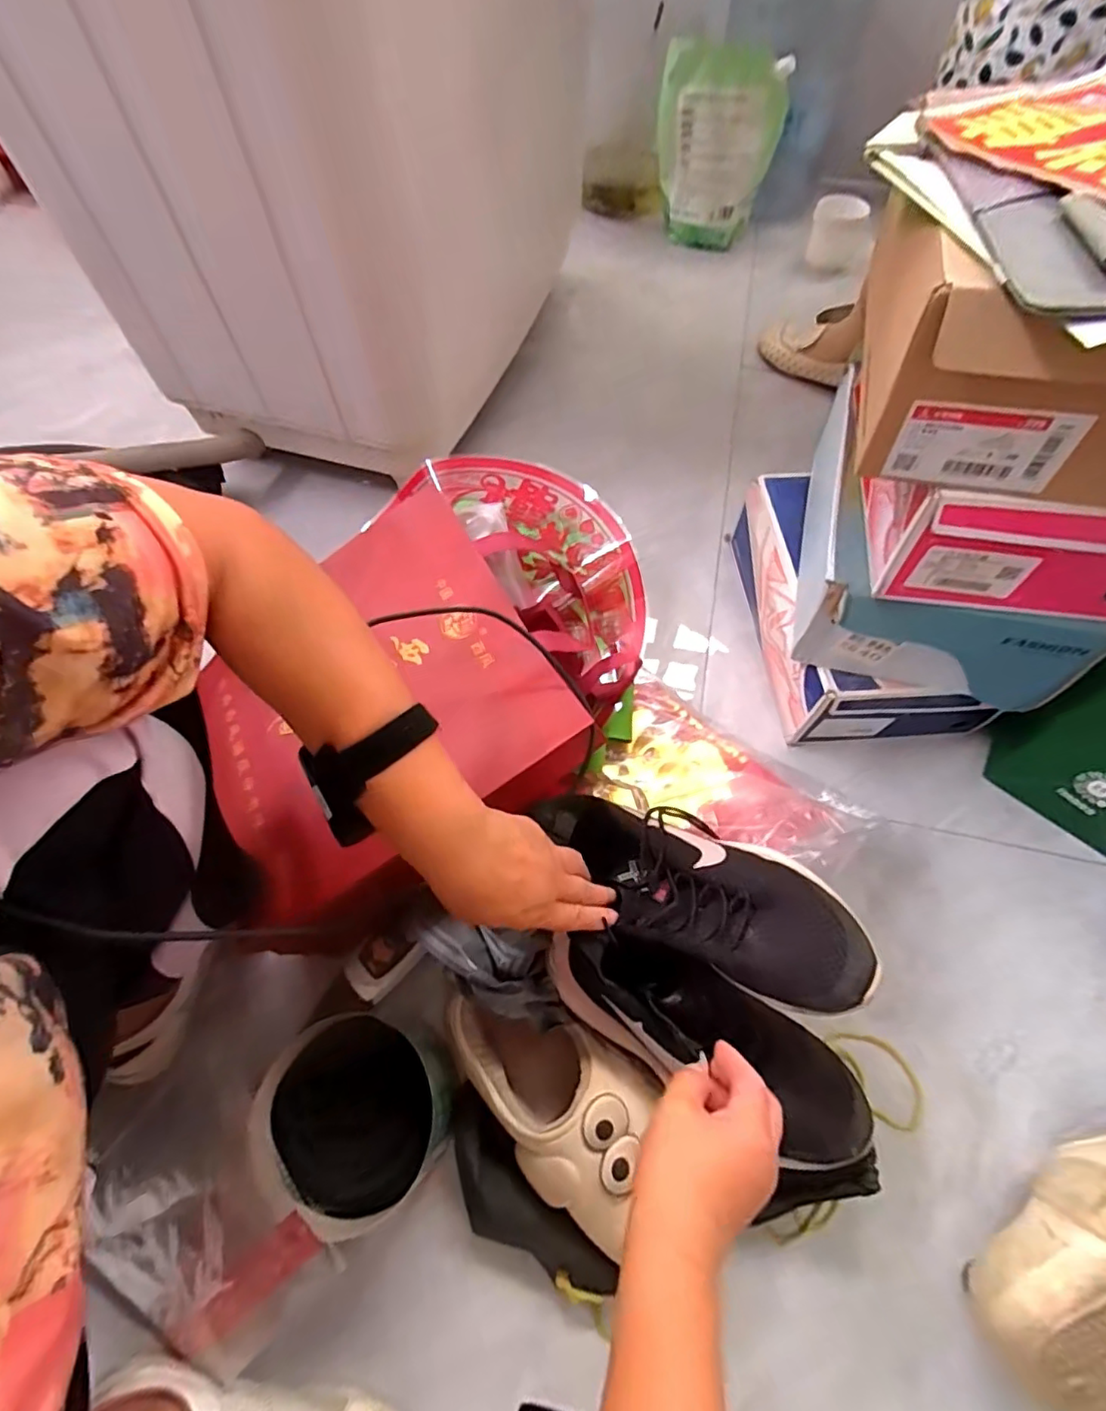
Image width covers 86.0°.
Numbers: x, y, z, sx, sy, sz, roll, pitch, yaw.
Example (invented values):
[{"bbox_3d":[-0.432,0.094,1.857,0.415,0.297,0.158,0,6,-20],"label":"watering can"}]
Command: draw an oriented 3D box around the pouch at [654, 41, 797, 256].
[{"bbox_3d":[0.288,-1.001,1.095,0.233,0.290,0.071,21,64,12],"label":"pouch"}]

